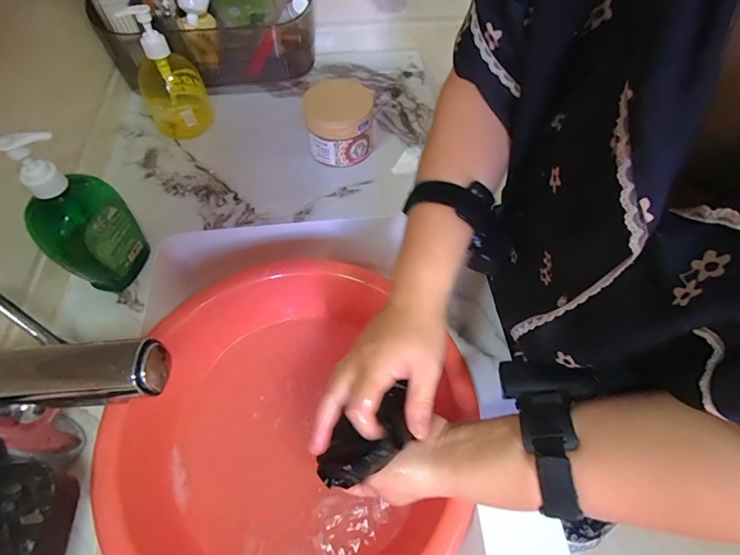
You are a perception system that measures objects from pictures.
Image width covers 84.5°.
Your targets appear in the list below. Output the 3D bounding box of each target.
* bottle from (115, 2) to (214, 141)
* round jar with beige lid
[{"bbox_3d":[-0.289,-0.288,0.576,0.075,0.165,0.084,1,57,1],"label":"bottle"},{"bbox_3d":[-0.044,-0.220,0.582,0.092,0.078,0.091,-4,57,-2],"label":"round jar with beige lid"}]

